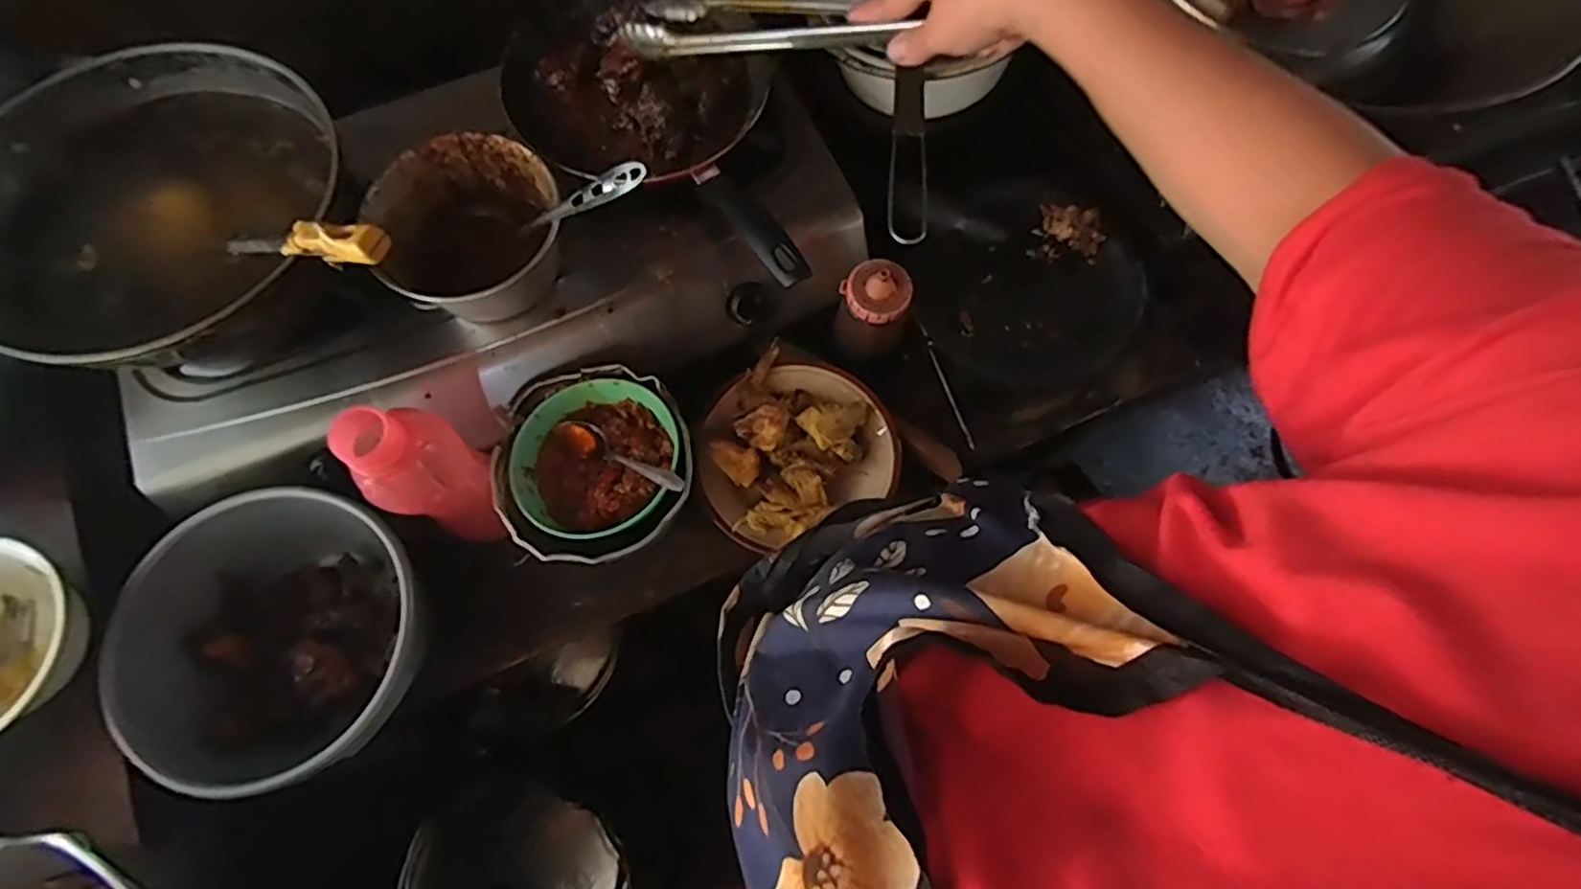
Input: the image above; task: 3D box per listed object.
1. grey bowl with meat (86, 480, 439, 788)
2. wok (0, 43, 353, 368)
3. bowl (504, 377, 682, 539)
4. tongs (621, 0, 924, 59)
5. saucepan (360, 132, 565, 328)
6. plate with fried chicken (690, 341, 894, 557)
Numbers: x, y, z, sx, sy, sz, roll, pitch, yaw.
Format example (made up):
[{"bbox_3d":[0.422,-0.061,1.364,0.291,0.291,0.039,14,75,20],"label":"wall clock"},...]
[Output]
[{"bbox_3d":[-0.439,0.170,0.617,0.228,0.120,0.229,1,72,-2],"label":"grey bowl with meat"},{"bbox_3d":[-0.520,-0.198,0.582,0.280,0.086,0.298,1,72,-2],"label":"wok"},{"bbox_3d":[-0.181,0.011,0.645,0.154,0.054,0.152,1,72,-2],"label":"bowl"},{"bbox_3d":[-0.032,-0.339,0.558,0.269,0.025,0.073,24,71,32],"label":"tongs"},{"bbox_3d":[-0.290,-0.190,0.641,0.169,0.098,0.167,-26,75,-9],"label":"saucepan"},{"bbox_3d":[0.004,-0.003,0.686,0.202,0.055,0.198,-26,75,-9],"label":"plate with fried chicken"}]

